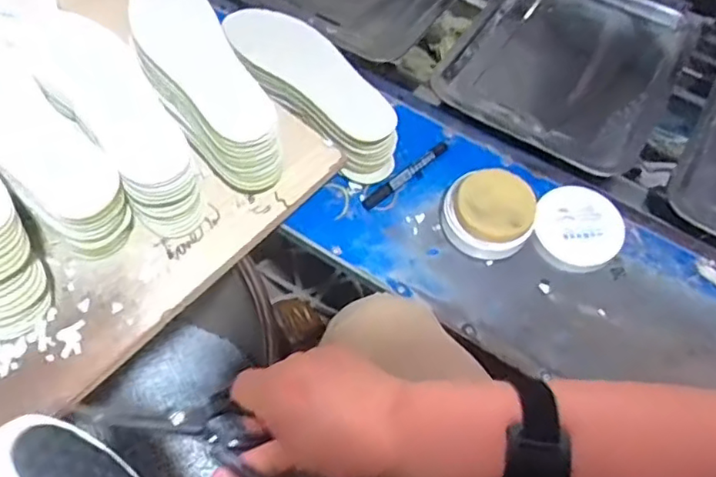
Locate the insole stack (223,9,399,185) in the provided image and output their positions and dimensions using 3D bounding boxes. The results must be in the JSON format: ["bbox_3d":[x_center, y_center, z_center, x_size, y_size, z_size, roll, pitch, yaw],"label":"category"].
[{"bbox_3d":[-0.068,-0.182,0.772,0.101,0.094,0.276,-32,65,-22],"label":"insole stack"}]

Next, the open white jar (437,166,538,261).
[{"bbox_3d":[0.154,-0.029,0.713,0.102,0.058,0.093,4,57,-3],"label":"open white jar"}]

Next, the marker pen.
[{"bbox_3d":[0.059,-0.079,0.751,0.141,0.011,0.014,-37,67,-25],"label":"marker pen"}]

